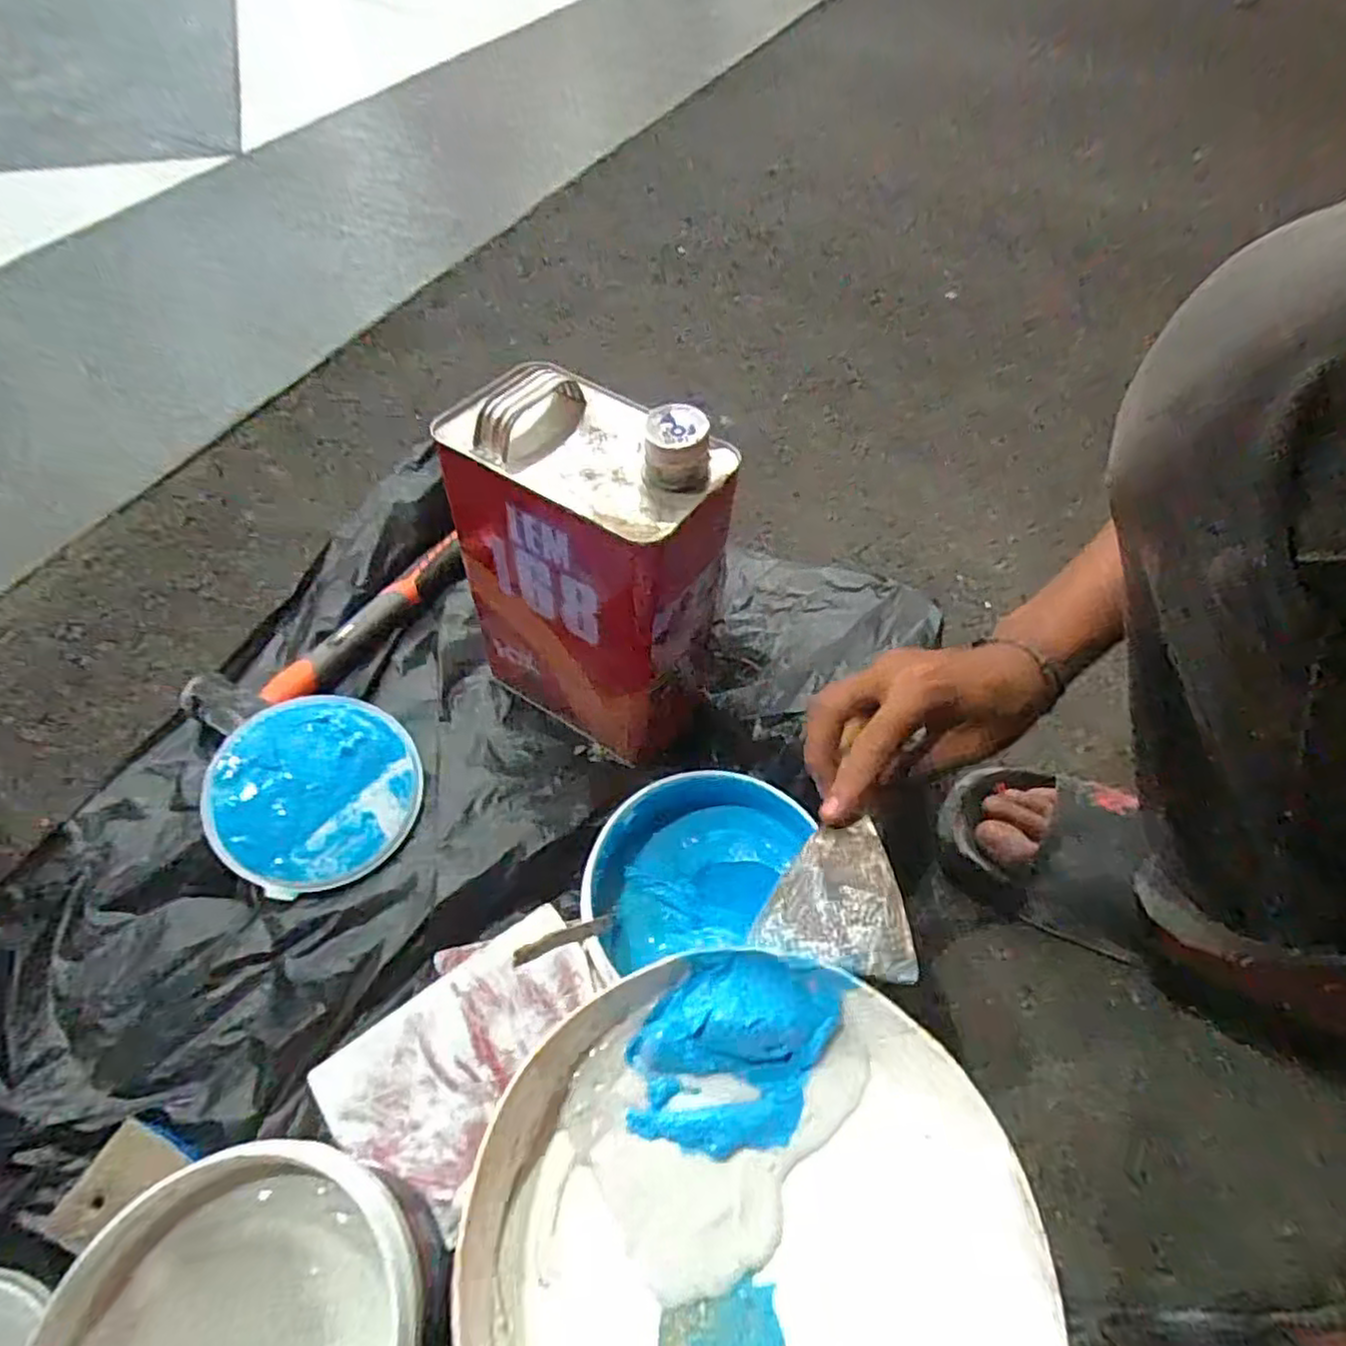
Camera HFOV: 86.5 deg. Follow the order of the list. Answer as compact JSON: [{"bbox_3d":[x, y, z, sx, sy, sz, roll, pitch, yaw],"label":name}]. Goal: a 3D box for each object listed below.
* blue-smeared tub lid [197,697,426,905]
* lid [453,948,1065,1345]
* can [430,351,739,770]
[{"bbox_3d":[-0.262,0.085,0.524,0.139,0.008,0.139,4,69,-11],"label":"blue-smeared tub lid"},{"bbox_3d":[0.027,0.212,0.262,0.194,0.045,0.198,-3,48,3],"label":"lid"},{"bbox_3d":[-0.060,-0.068,0.510,0.177,0.262,0.114,32,59,15],"label":"can"}]

